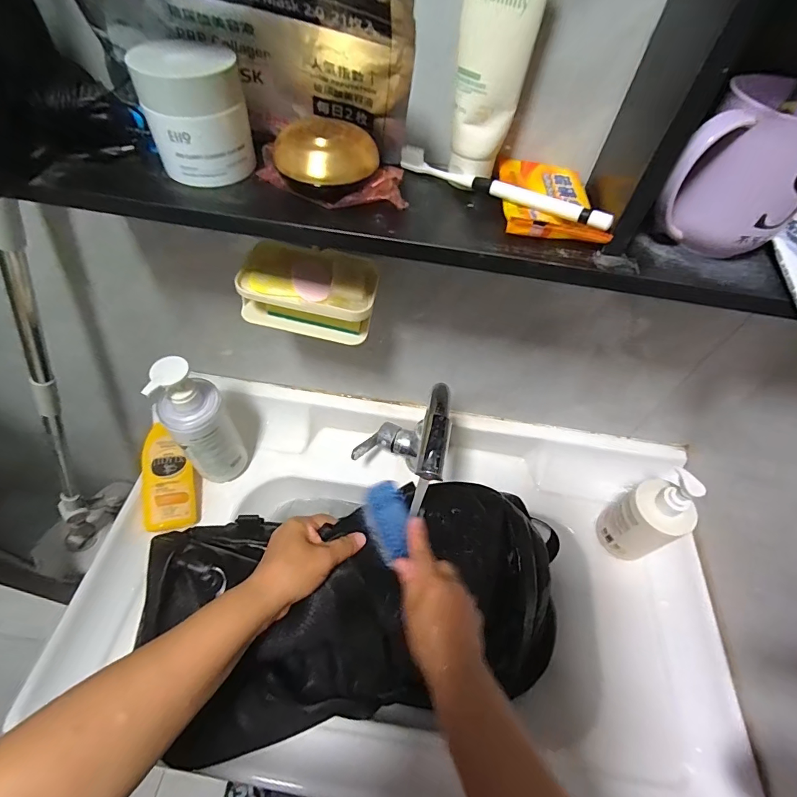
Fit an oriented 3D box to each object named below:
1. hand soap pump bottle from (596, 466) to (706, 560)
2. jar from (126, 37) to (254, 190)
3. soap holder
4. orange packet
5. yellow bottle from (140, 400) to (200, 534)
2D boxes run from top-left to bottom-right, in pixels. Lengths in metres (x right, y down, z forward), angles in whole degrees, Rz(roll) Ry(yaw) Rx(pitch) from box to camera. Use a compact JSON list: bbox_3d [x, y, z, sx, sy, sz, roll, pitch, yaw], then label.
[{"bbox_3d":[0.332,0.160,0.560,0.064,0.184,0.076,-24,60,-20],"label":"hand soap pump bottle"},{"bbox_3d":[-0.152,-0.213,0.316,0.067,0.072,0.067,2,55,-3],"label":"jar"},{"bbox_3d":[-0.090,-0.109,0.439,0.135,0.057,0.084,9,55,2],"label":"soap holder"},{"bbox_3d":[0.118,-0.159,0.330,0.070,0.013,0.105,7,55,0],"label":"orange packet"},{"bbox_3d":[-0.338,0.113,0.615,0.067,0.038,0.154,-9,72,-30],"label":"yellow bottle"}]

